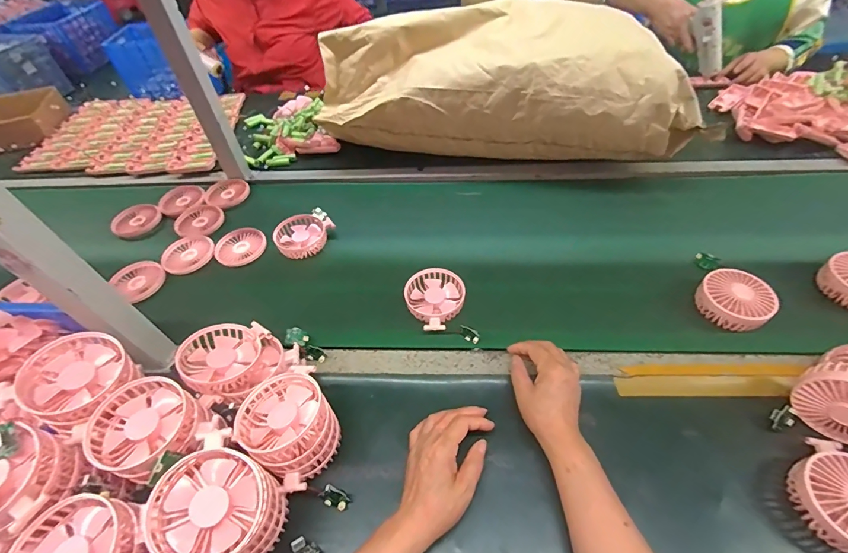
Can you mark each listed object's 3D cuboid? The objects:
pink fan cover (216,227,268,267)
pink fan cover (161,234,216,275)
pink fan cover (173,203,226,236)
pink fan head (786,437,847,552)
[{"bbox_3d":[-0.333,-0.054,0.709,0.086,0.014,0.079,-31,55,-20],"label":"pink fan cover"},{"bbox_3d":[-0.427,-0.043,0.704,0.090,0.012,0.085,34,60,27],"label":"pink fan cover"},{"bbox_3d":[-0.438,-0.107,0.763,0.095,0.015,0.085,36,61,29],"label":"pink fan cover"},{"bbox_3d":[0.422,0.225,0.389,0.094,0.042,0.091,-32,56,-21],"label":"pink fan head"}]

